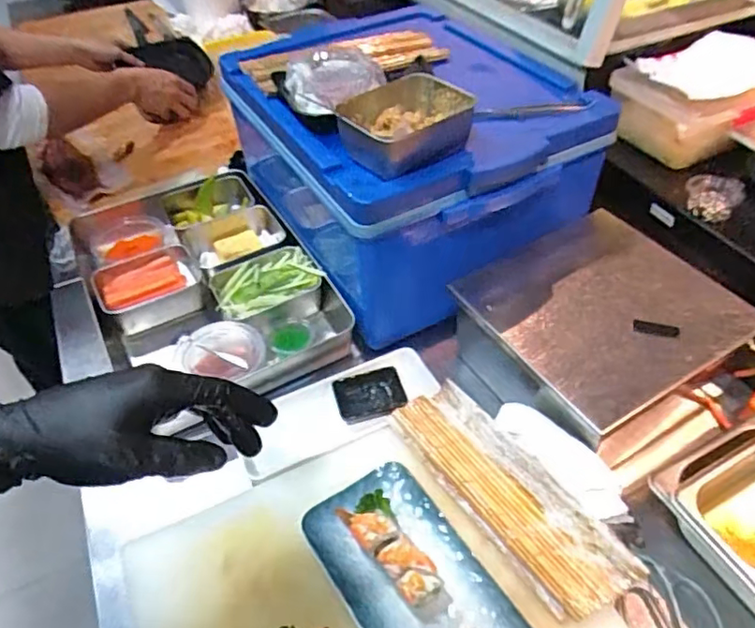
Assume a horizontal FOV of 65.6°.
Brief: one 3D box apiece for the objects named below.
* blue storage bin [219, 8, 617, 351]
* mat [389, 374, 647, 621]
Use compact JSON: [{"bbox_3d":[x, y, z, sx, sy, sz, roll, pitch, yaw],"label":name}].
[{"bbox_3d":[0.035,-0.241,0.853,0.384,0.226,0.489,-26,51,-21],"label":"blue storage bin"},{"bbox_3d":[0.127,0.177,0.602,0.085,0.030,0.275,-39,53,-9],"label":"mat"}]

